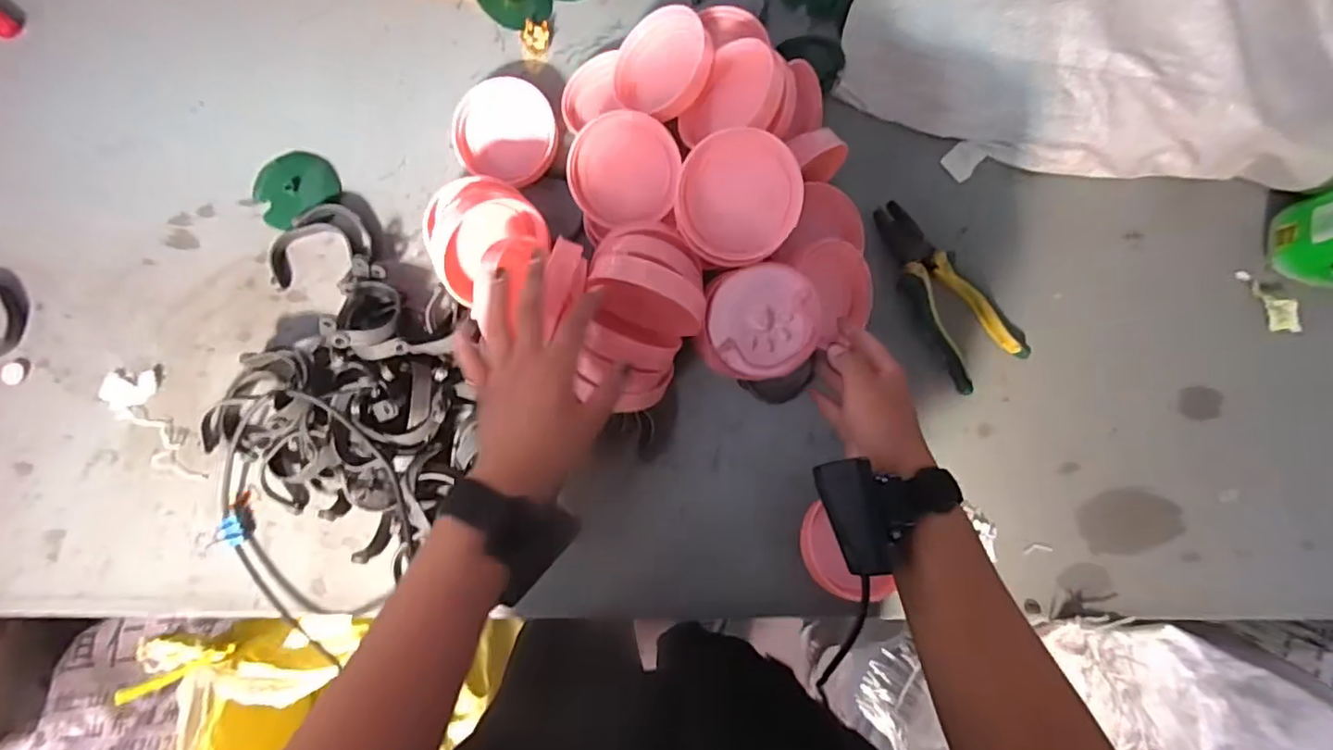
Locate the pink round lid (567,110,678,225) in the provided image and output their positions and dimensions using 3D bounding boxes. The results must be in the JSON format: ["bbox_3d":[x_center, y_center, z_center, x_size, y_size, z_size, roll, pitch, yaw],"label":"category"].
[{"bbox_3d":[-0.037,-0.178,0.538,0.095,0.016,0.092,1,116,2],"label":"pink round lid"}]

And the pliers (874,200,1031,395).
[{"bbox_3d":[0.274,-0.088,0.598,0.088,0.016,0.191,-29,85,-6],"label":"pliers"}]

